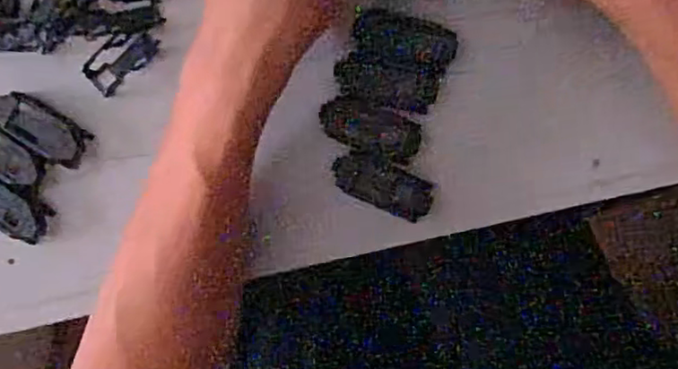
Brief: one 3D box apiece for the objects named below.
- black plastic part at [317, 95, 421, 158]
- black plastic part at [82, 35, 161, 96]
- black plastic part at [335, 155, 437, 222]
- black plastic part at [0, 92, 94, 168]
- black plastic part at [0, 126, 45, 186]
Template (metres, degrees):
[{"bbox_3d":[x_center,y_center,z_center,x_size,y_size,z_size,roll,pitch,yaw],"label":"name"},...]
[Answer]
[{"bbox_3d":[0.015,-0.028,0.319,0.050,0.006,0.023,21,91,3],"label":"black plastic part"},{"bbox_3d":[-0.114,-0.066,0.334,0.040,0.006,0.021,-42,88,2],"label":"black plastic part"},{"bbox_3d":[0.022,0.000,0.320,0.050,0.006,0.022,25,91,3],"label":"black plastic part"},{"bbox_3d":[-0.154,-0.029,0.332,0.048,0.008,0.023,32,92,2],"label":"black plastic part"},{"bbox_3d":[-0.175,-0.016,0.330,0.048,0.004,0.021,38,92,2],"label":"black plastic part"}]

